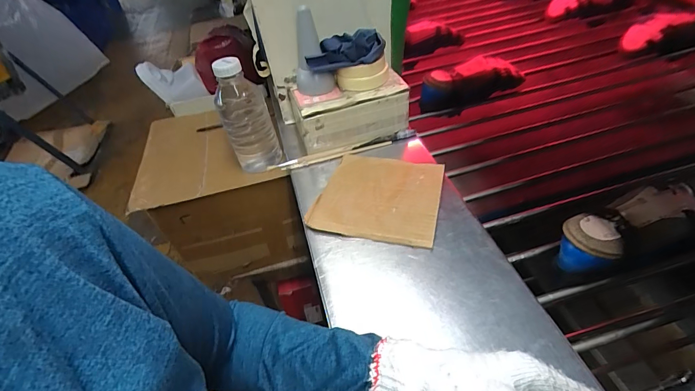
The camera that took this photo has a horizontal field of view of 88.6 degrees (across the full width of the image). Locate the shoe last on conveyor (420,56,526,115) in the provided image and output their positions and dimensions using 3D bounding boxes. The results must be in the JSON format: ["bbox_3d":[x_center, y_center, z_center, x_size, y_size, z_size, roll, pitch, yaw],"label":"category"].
[{"bbox_3d":[0.274,-0.244,0.786,0.250,0.079,0.076,-16,44,-11],"label":"shoe last on conveyor"}]

